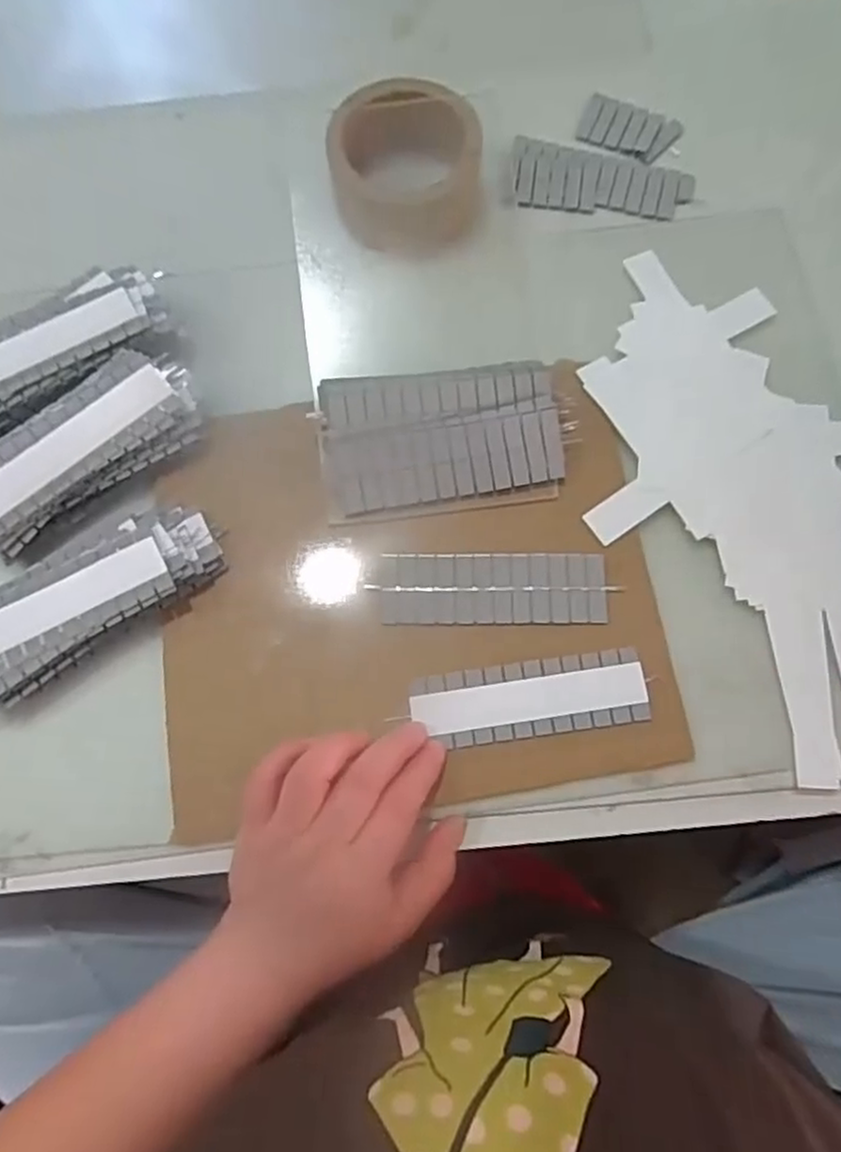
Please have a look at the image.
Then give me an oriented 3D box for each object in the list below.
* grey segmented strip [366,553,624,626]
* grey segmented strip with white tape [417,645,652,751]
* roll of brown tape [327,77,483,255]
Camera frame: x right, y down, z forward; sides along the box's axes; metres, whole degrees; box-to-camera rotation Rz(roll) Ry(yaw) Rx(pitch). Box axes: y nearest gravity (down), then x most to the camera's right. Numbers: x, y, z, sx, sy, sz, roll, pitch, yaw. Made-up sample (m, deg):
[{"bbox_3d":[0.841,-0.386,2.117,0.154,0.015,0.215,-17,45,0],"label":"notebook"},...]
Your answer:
[{"bbox_3d":[0.041,0.007,0.392,0.124,0.004,0.040,-1,75,0],"label":"grey segmented strip"},{"bbox_3d":[0.059,0.065,0.378,0.123,0.004,0.041,-6,75,-2],"label":"grey segmented strip with white tape"},{"bbox_3d":[-0.008,-0.261,0.450,0.091,0.051,0.094,0,75,0],"label":"roll of brown tape"}]

